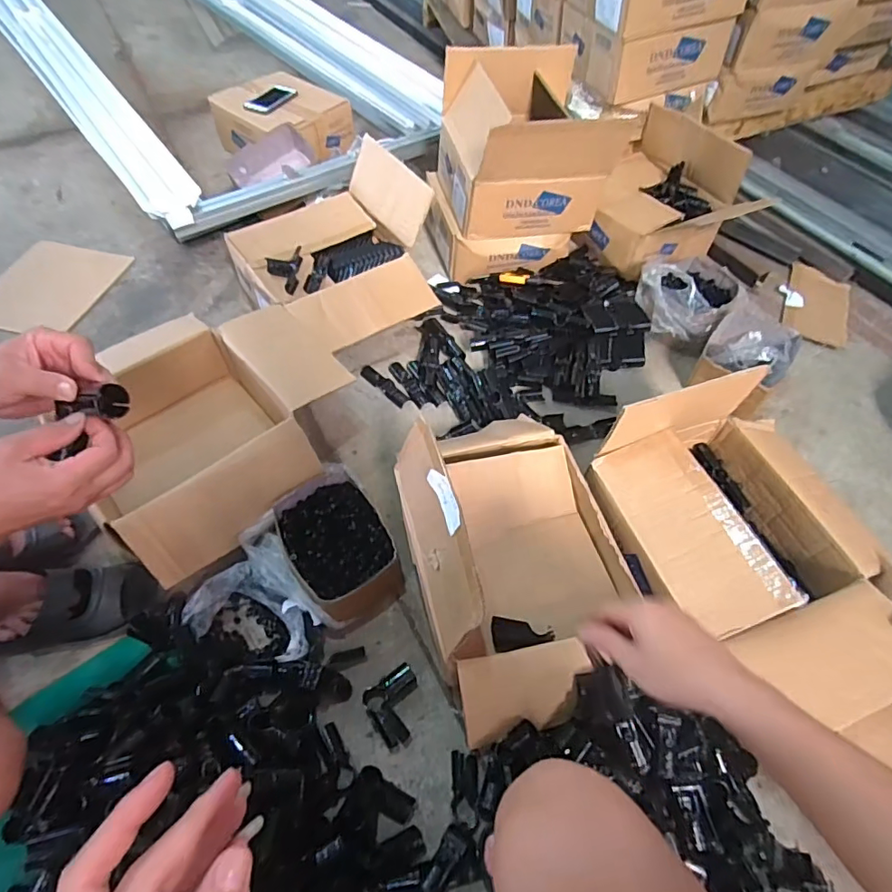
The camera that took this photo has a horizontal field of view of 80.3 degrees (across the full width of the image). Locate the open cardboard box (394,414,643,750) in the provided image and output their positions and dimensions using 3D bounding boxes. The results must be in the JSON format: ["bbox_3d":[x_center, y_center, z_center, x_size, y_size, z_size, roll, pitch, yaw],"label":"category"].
[{"bbox_3d":[0.101,0.121,0.761,0.295,0.197,0.456,-13,57,-12],"label":"open cardboard box"}]

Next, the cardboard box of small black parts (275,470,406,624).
[{"bbox_3d":[-0.172,0.167,0.863,0.158,0.092,0.226,-23,59,-18],"label":"cardboard box of small black parts"}]

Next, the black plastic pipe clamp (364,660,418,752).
[{"bbox_3d":[-0.067,0.369,0.747,0.079,0.025,0.089,-26,60,-20],"label":"black plastic pipe clamp"}]

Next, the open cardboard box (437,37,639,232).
[{"bbox_3d":[0.176,-0.672,1.177,0.339,0.246,0.314,-8,56,-9],"label":"open cardboard box"}]

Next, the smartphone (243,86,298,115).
[{"bbox_3d":[-0.502,-0.993,1.503,0.087,0.011,0.152,28,58,16],"label":"smartphone"}]

